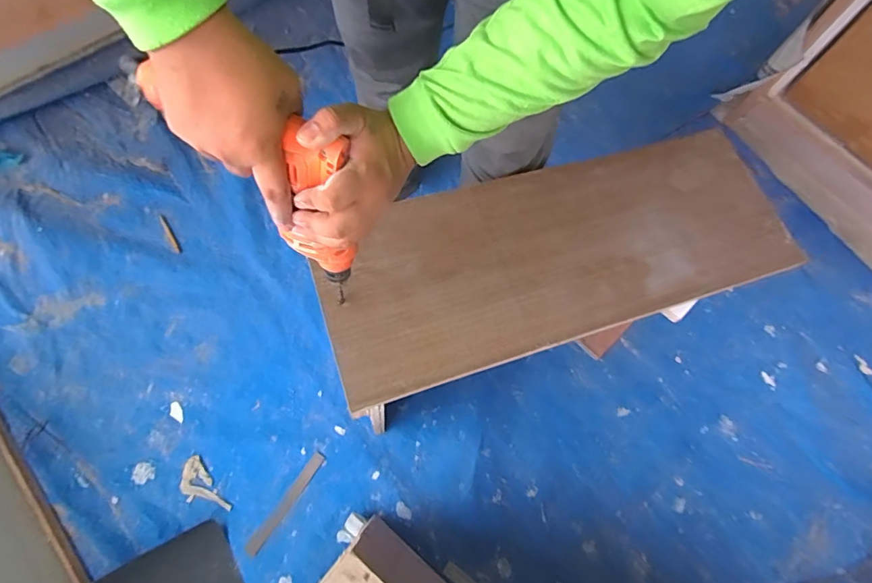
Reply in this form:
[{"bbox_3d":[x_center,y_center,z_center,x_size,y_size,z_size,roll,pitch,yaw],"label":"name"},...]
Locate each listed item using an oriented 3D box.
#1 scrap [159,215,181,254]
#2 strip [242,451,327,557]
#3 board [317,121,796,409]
[{"bbox_3d":[-0.613,-0.131,1.060,0.014,0.006,0.109,-30,73,-14],"label":"scrap"},{"bbox_3d":[-0.286,0.405,0.883,0.025,0.005,0.207,36,74,3],"label":"strip"},{"bbox_3d":[0.182,-0.067,0.644,0.676,0.021,0.260,-19,70,-15],"label":"board"}]

